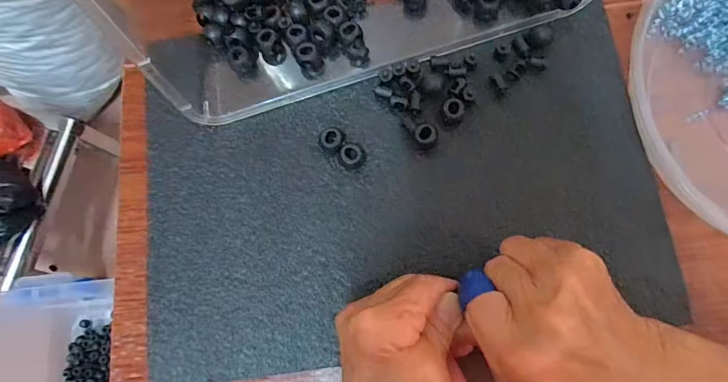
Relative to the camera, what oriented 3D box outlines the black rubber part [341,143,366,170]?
[{"bbox_3d":[-0.007,-0.023,0.286,0.015,0.011,0.015,-7,78,3],"label":"black rubber part"}]

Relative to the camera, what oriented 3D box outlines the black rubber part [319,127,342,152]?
[{"bbox_3d":[-0.022,-0.035,0.290,0.015,0.013,0.015,-1,78,5],"label":"black rubber part"}]

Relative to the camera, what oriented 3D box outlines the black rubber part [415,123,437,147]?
[{"bbox_3d":[0.041,-0.037,0.284,0.014,0.011,0.015,-1,78,5],"label":"black rubber part"}]

